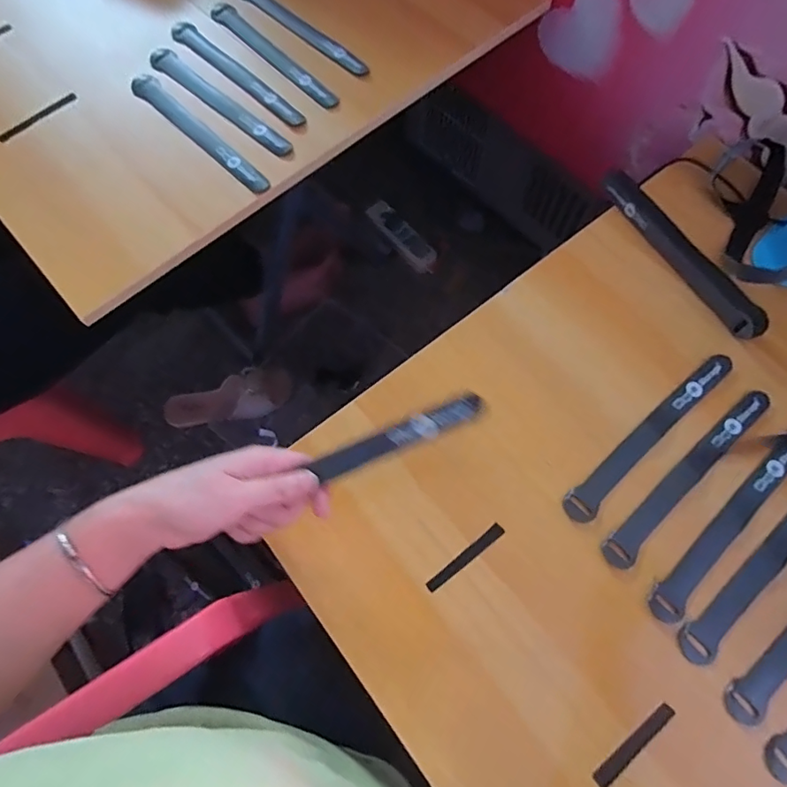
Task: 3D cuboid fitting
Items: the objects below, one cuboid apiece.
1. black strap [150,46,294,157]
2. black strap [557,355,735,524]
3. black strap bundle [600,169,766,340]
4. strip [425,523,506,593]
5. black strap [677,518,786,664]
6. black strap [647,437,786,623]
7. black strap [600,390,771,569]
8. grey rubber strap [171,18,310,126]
[{"bbox_3d":[-0.178,-0.296,0.506,0.027,0.009,0.204,-42,75,-13],"label":"black strap"},{"bbox_3d":[0.211,0.032,0.411,0.196,0.004,0.023,-41,74,-13],"label":"black strap"},{"bbox_3d":[0.262,-0.133,0.466,0.018,0.024,0.202,-28,72,-9],"label":"black strap bundle"},{"bbox_3d":[0.055,0.124,0.379,0.071,0.004,0.010,-37,74,-12],"label":"strip"},{"bbox_3d":[0.283,0.124,0.376,0.197,0.005,0.023,-37,74,-12],"label":"black strap"},{"bbox_3d":[0.260,0.098,0.384,0.188,0.005,0.023,-41,74,-13],"label":"black strap"},{"bbox_3d":[0.234,0.063,0.398,0.194,0.004,0.022,-41,74,-13],"label":"black strap"},{"bbox_3d":[-0.160,-0.329,0.519,0.026,0.014,0.199,-40,74,-15],"label":"grey rubber strap"}]

